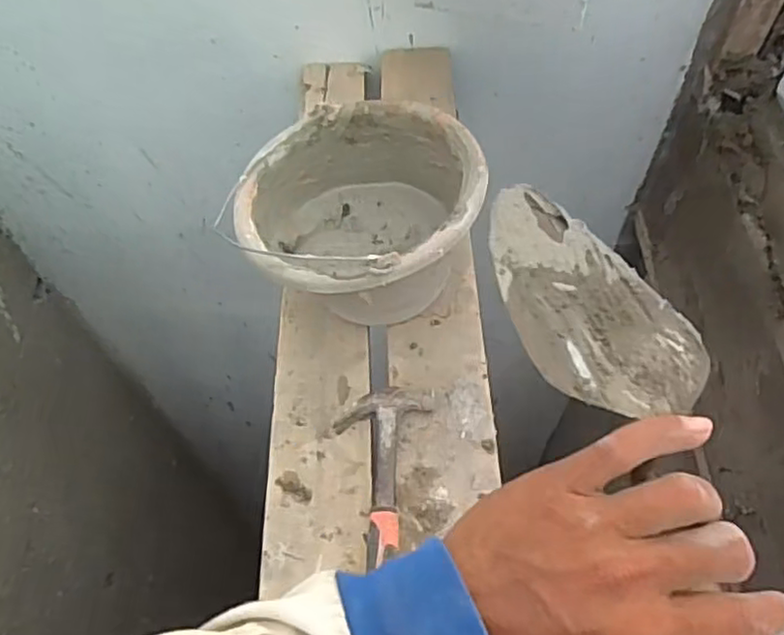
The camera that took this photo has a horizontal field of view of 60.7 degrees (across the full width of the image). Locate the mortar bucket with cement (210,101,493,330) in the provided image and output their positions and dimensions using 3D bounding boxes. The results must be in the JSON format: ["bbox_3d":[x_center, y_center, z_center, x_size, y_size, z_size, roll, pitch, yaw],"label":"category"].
[{"bbox_3d":[-0.041,-0.096,0.746,0.230,0.185,0.239,-1,58,1],"label":"mortar bucket with cement"}]

